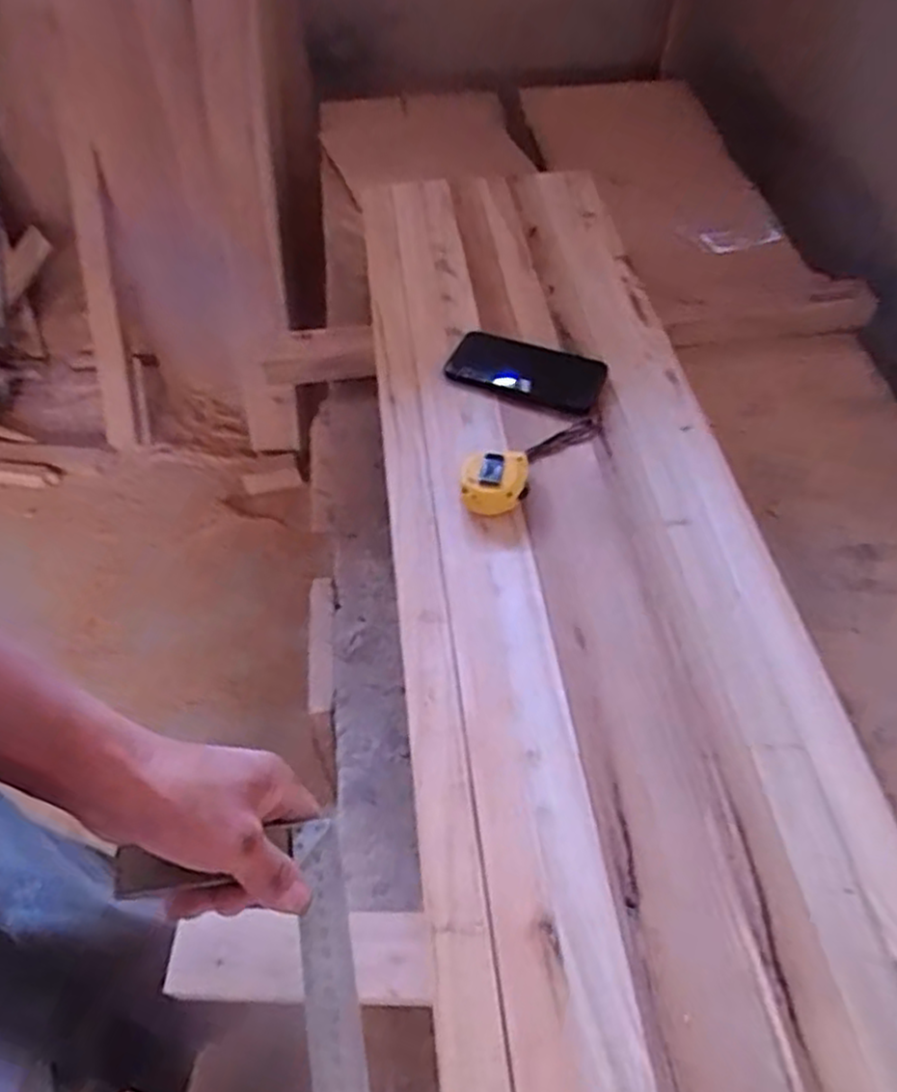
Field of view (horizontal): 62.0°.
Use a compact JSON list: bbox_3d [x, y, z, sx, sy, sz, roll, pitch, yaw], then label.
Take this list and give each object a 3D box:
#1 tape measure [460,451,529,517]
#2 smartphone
[{"bbox_3d":[0.040,-0.054,0.662,0.060,0.034,0.061,2,51,4],"label":"tape measure"},{"bbox_3d":[0.081,-0.187,0.794,0.166,0.016,0.086,20,54,17],"label":"smartphone"}]

